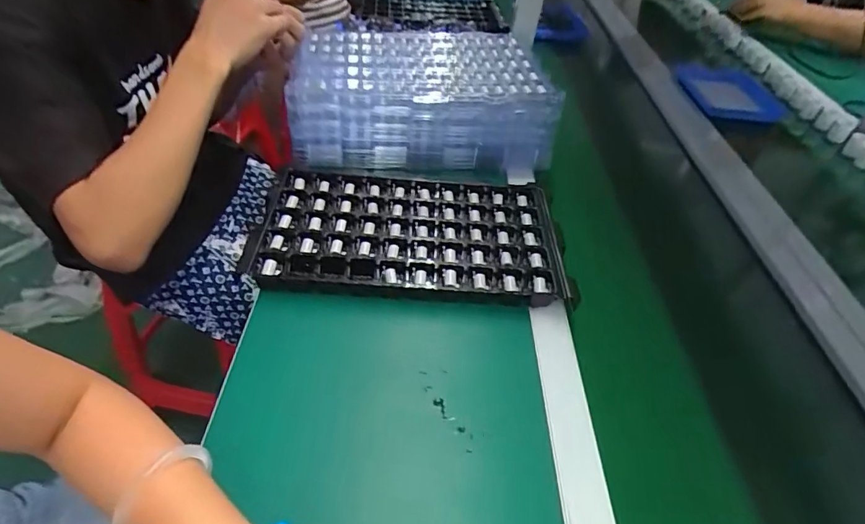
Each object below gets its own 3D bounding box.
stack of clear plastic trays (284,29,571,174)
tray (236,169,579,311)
[{"bbox_3d":[-0.024,-0.241,0.705,0.354,0.116,0.227,-4,44,-12],"label":"stack of clear plastic trays"},{"bbox_3d":[-0.025,-0.035,0.583,0.359,0.031,0.198,5,43,-3],"label":"tray"}]

